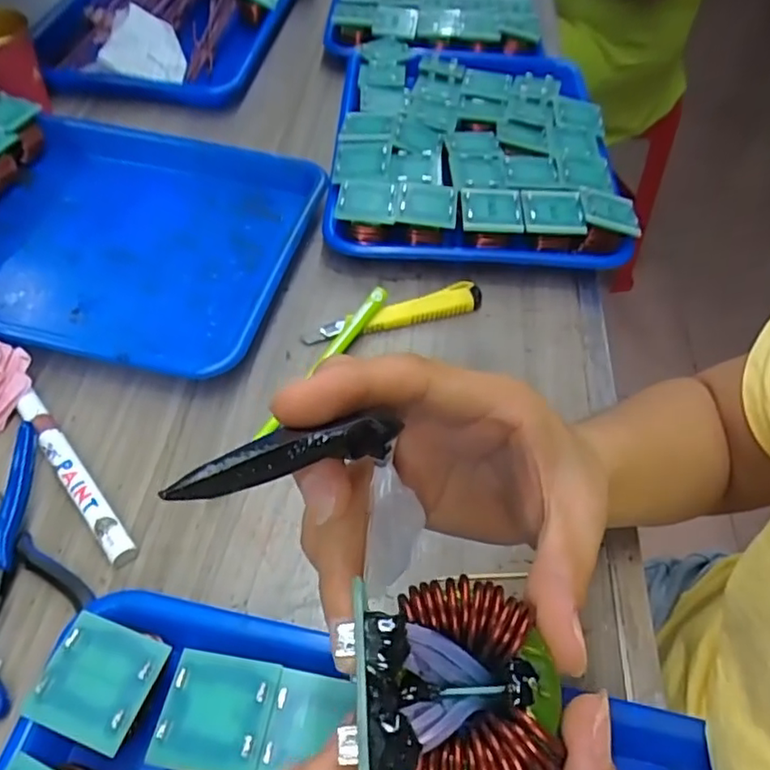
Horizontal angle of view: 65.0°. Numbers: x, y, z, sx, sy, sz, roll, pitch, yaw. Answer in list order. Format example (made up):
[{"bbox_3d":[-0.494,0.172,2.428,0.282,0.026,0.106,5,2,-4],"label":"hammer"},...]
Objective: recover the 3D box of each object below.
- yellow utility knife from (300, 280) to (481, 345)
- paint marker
[{"bbox_3d":[0.007,-0.053,0.449,0.137,0.015,0.020,-15,55,-14],"label":"yellow utility knife"},{"bbox_3d":[-0.188,0.053,0.364,0.015,0.015,0.137,-34,62,-25],"label":"paint marker"}]

